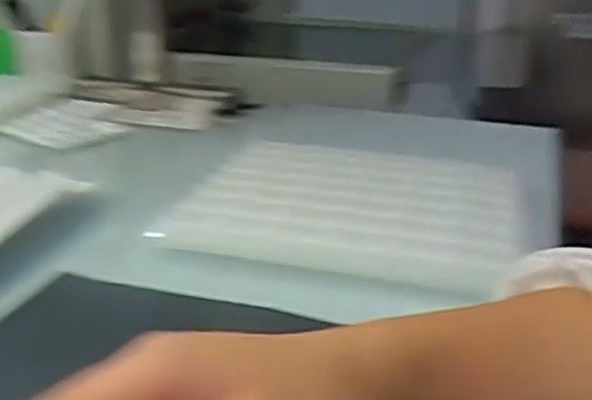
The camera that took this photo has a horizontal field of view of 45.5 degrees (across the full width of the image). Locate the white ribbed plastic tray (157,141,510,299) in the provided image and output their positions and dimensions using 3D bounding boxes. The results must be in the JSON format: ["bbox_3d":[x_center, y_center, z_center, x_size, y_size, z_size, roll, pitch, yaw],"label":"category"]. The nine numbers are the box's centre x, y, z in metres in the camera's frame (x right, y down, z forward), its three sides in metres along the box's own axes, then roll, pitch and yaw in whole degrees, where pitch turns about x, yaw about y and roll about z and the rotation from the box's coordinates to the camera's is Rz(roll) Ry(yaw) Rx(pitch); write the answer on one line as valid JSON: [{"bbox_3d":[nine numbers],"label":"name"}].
[{"bbox_3d":[0.047,0.007,0.585,0.251,0.033,0.236,8,22,16],"label":"white ribbed plastic tray"}]

